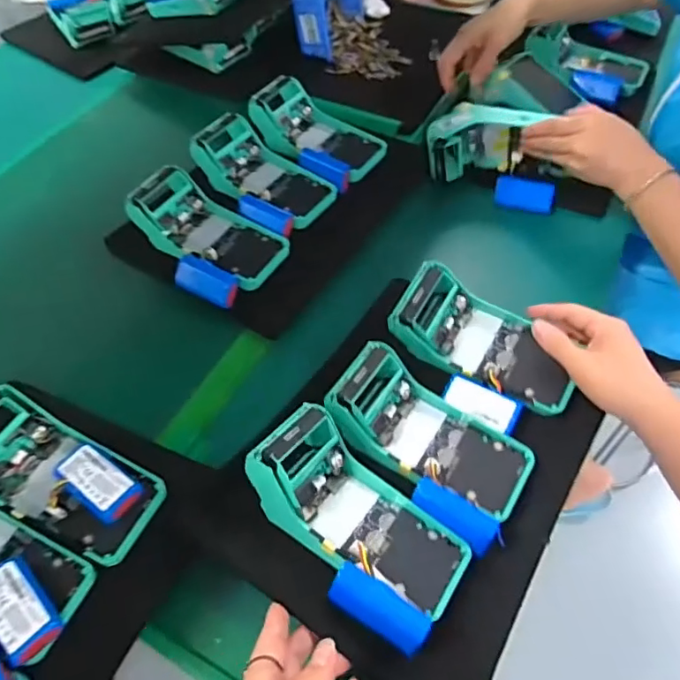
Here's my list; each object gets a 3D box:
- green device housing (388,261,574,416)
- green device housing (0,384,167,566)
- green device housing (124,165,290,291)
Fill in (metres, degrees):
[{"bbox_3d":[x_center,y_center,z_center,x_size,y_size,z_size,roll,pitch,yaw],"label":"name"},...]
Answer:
[{"bbox_3d":[0.133,0.000,0.509,0.166,0.052,0.083,34,61,6],"label":"green device housing"},{"bbox_3d":[-0.229,0.107,0.425,0.162,0.055,0.080,22,58,18],"label":"green device housing"},{"bbox_3d":[-0.144,-0.121,0.602,0.172,0.041,0.084,30,60,4],"label":"green device housing"}]

